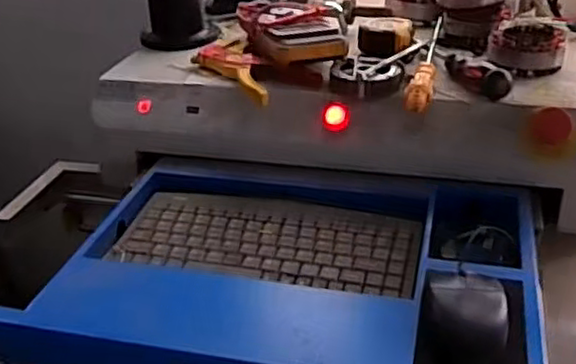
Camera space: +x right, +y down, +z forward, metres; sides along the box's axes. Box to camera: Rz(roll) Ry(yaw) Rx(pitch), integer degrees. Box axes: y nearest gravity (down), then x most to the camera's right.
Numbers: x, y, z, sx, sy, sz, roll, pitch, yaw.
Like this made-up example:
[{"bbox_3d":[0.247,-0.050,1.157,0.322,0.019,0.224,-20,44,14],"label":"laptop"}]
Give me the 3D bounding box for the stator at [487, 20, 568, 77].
[{"bbox_3d":[0.282,-0.159,0.806,0.086,0.042,0.092,8,31,18],"label":"stator"}]

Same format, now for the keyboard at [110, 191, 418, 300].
[{"bbox_3d":[-0.018,0.055,0.690,0.294,0.014,0.130,5,31,14],"label":"keyboard"}]

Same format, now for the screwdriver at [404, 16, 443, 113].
[{"bbox_3d":[0.165,-0.145,0.809,0.027,0.024,0.270,5,31,14],"label":"screwdriver"}]

